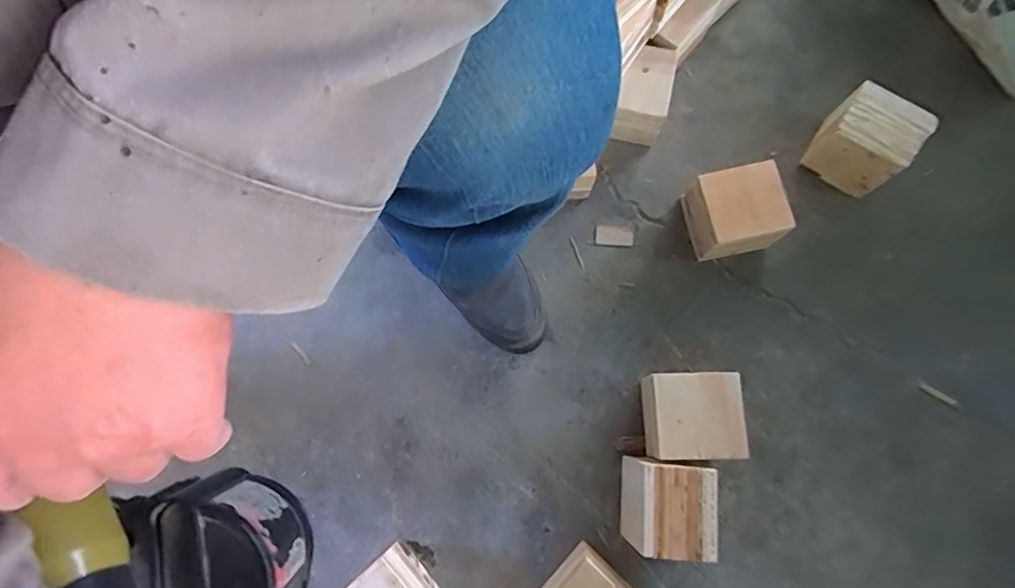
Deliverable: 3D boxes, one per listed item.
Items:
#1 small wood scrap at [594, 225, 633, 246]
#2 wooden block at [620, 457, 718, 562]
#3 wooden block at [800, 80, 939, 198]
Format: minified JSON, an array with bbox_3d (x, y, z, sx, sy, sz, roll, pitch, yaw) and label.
[{"bbox_3d":[0.140,-0.077,0.709,0.050,0.005,0.026,3,78,0],"label":"small wood scrap"},{"bbox_3d":[0.176,0.234,0.602,0.085,0.088,0.093,6,78,1],"label":"wooden block"},{"bbox_3d":[0.451,-0.195,0.691,0.104,0.093,0.095,41,81,8],"label":"wooden block"}]

